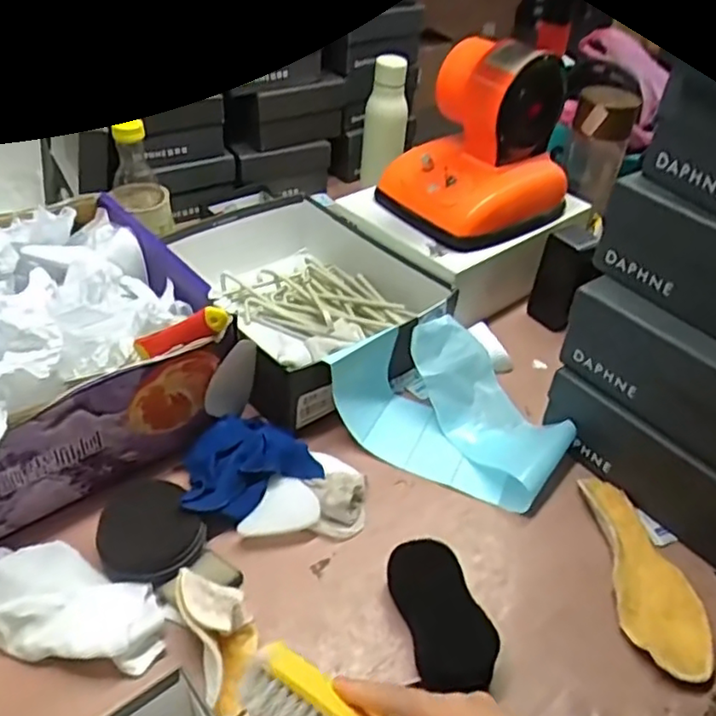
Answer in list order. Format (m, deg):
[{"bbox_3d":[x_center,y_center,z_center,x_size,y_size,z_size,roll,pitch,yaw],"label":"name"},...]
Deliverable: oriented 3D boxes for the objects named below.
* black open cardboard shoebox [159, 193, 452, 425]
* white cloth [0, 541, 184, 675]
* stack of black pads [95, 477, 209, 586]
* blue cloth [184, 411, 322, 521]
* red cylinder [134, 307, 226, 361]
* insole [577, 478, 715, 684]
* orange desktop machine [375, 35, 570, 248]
[{"bbox_3d":[-0.070,-0.081,0.846,0.267,0.096,0.349,-22,47,-28],"label":"black open cardboard shoebox"},{"bbox_3d":[-0.241,0.198,0.553,0.174,0.030,0.096,11,41,7],"label":"white cloth"},{"bbox_3d":[-0.188,0.155,0.600,0.087,0.016,0.090,-21,75,-16],"label":"stack of black pads"},{"bbox_3d":[-0.118,0.102,0.662,0.139,0.049,0.101,-27,50,-32],"label":"blue cloth"},{"bbox_3d":[-0.162,-0.023,0.618,0.085,0.021,0.018,-24,46,-9],"label":"red cylinder"},{"bbox_3d":[0.265,0.195,0.617,0.075,0.020,0.204,1,41,-5],"label":"insole"},{"bbox_3d":[0.154,-0.279,0.842,0.177,0.199,0.178,-29,51,-33],"label":"orange desktop machine"}]

